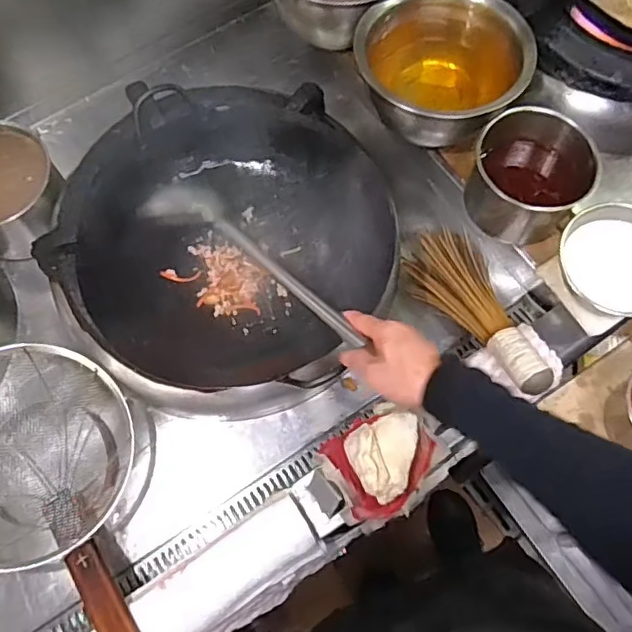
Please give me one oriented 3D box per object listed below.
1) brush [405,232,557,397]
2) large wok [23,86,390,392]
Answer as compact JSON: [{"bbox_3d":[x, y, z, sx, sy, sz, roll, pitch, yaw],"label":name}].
[{"bbox_3d":[0.241,-0.010,0.826,0.111,0.052,0.287,-24,54,-7],"label":"brush"},{"bbox_3d":[-0.147,-0.131,0.830,0.463,0.139,0.425,2,68,3],"label":"large wok"}]

